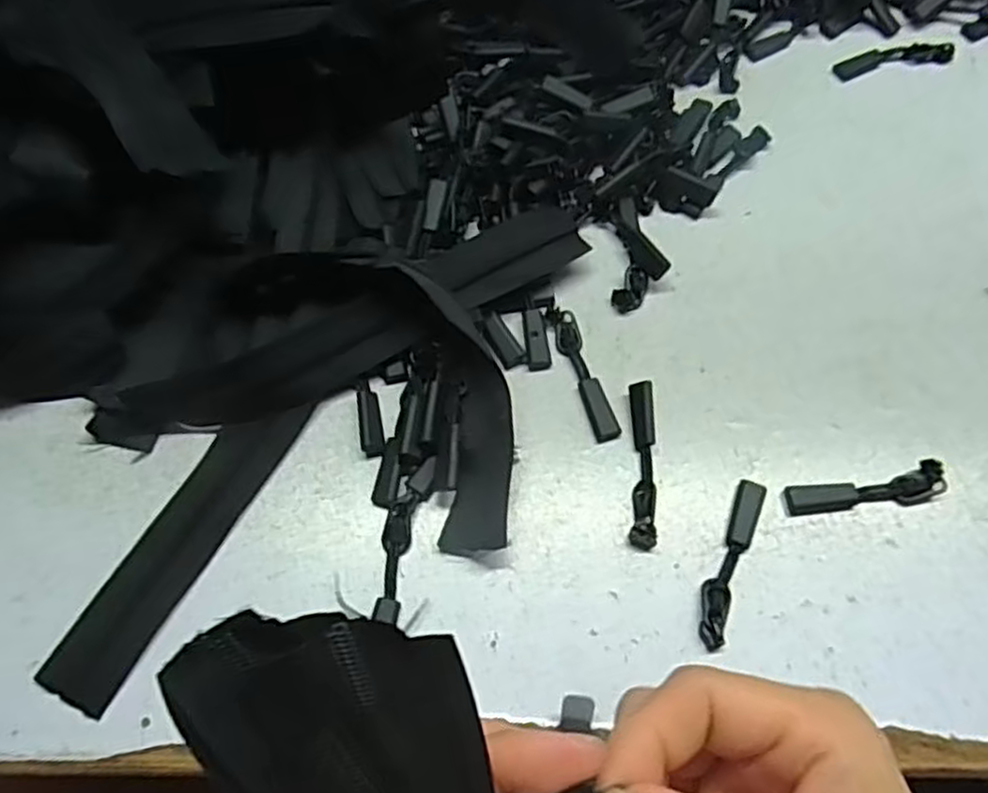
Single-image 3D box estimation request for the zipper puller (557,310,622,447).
[{"bbox_3d":[0.034,-0.008,0.283,0.010,0.004,0.054,-15,65,-7],"label":"zipper puller"}]

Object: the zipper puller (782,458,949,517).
[{"bbox_3d":[0.130,0.033,0.260,0.056,0.006,0.012,-9,64,-4],"label":"zipper puller"}]

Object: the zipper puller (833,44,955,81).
[{"bbox_3d":[0.193,-0.163,0.359,0.058,0.005,0.013,-10,64,-5],"label":"zipper puller"}]

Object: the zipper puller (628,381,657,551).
[{"bbox_3d":[0.053,0.024,0.264,0.010,0.009,0.059,4,64,2],"label":"zipper puller"}]

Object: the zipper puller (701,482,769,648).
[{"bbox_3d":[0.079,0.055,0.250,0.011,0.006,0.059,21,66,10],"label":"zipper puller"}]

